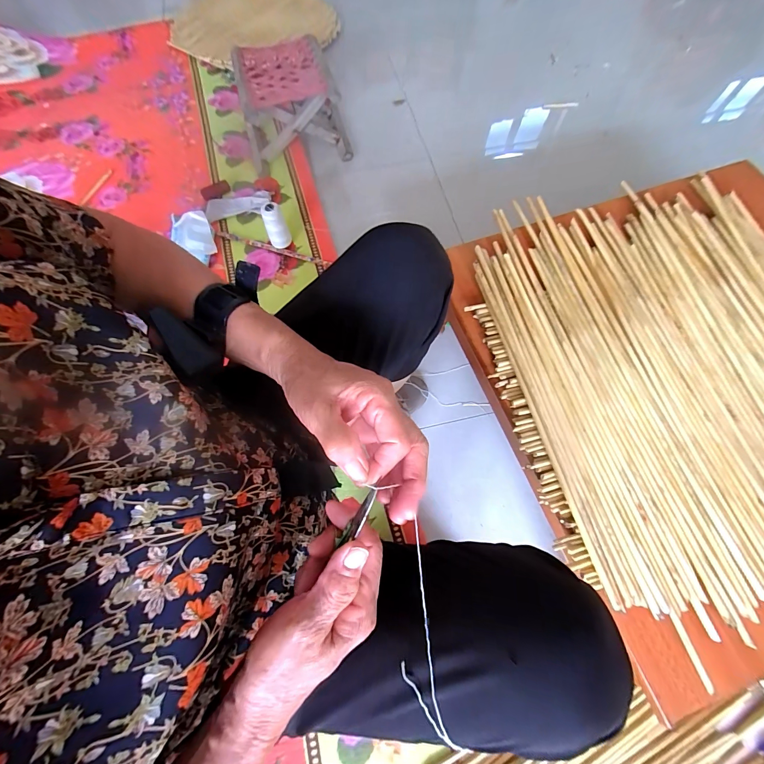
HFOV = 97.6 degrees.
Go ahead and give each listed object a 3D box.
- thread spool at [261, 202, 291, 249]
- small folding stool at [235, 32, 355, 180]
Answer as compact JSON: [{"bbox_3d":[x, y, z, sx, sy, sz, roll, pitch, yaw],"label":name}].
[{"bbox_3d":[-0.260,-0.383,0.819,0.049,0.117,0.050,0,71,0],"label":"thread spool"},{"bbox_3d":[-0.239,-0.739,0.904,0.283,0.180,0.205,-5,71,-2],"label":"small folding stool"}]

